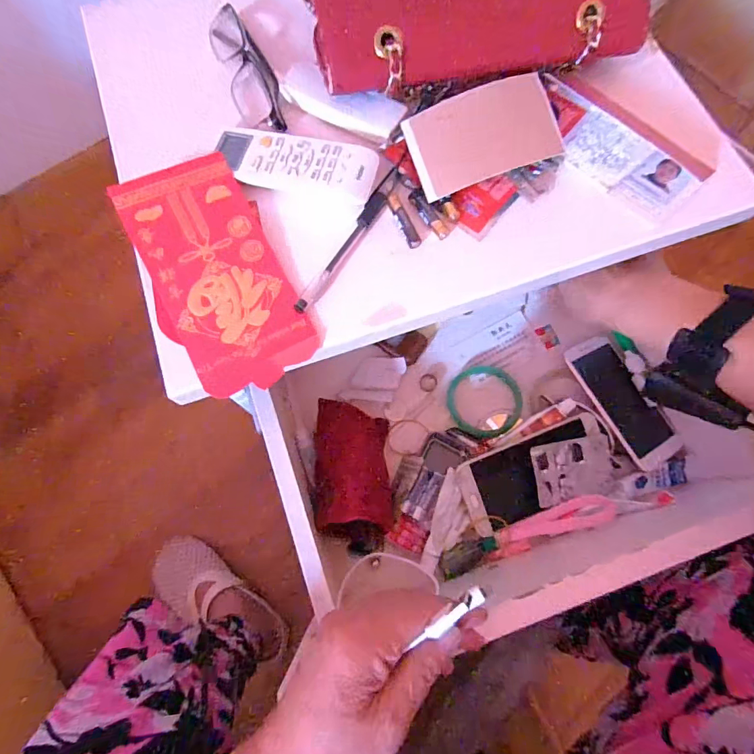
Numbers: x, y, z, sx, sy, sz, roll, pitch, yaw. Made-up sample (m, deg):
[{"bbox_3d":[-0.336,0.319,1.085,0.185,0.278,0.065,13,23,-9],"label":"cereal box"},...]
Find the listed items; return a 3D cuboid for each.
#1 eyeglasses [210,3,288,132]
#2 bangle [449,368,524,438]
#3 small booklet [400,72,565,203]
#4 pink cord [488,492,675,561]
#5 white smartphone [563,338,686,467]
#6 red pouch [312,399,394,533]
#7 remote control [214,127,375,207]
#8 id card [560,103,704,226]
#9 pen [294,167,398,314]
[{"bbox_3d":[-0.108,-0.256,0.360,0.037,0.025,0.136,-20,76,-8],"label":"eyeglasses"},{"bbox_3d":[0.112,0.024,0.448,0.075,0.006,0.077,3,74,-1],"label":"bangle"},{"bbox_3d":[0.079,-0.184,0.329,0.109,0.006,0.067,-21,91,-1],"label":"small booklet"},{"bbox_3d":[0.179,0.127,0.396,0.162,0.019,0.028,-19,75,7],"label":"pink cord"},{"bbox_3d":[0.244,0.022,0.432,0.060,0.010,0.135,-26,76,-9],"label":"white smartphone"},{"bbox_3d":[-0.022,0.082,0.404,0.069,0.055,0.107,0,74,-2],"label":"red pouch"},{"bbox_3d":[-0.061,-0.159,0.327,0.120,0.014,0.049,14,74,2],"label":"remote control"},{"bbox_3d":[0.196,-0.166,0.339,0.100,0.007,0.056,37,82,6],"label":"id card"},{"bbox_3d":[-0.020,-0.101,0.319,0.011,0.007,0.135,30,75,7],"label":"pen"}]

